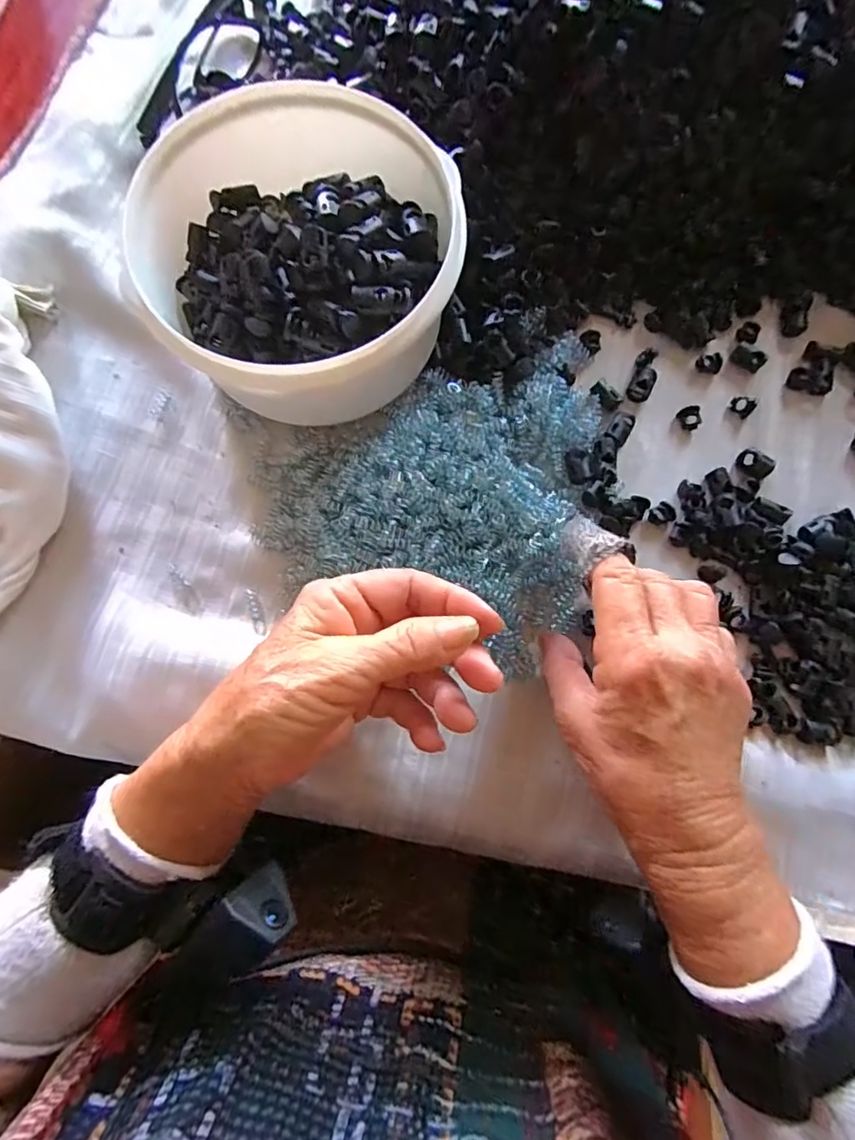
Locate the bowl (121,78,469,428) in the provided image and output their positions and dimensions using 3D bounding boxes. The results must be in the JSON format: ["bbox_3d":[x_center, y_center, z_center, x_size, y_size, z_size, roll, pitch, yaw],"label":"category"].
[{"bbox_3d":[-0.066,-0.166,0.294,0.162,0.087,0.184,-4,77,-4],"label":"bowl"}]

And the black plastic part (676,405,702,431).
[{"bbox_3d":[0.162,-0.094,0.328,0.013,0.008,0.015,-41,81,-9],"label":"black plastic part"}]

